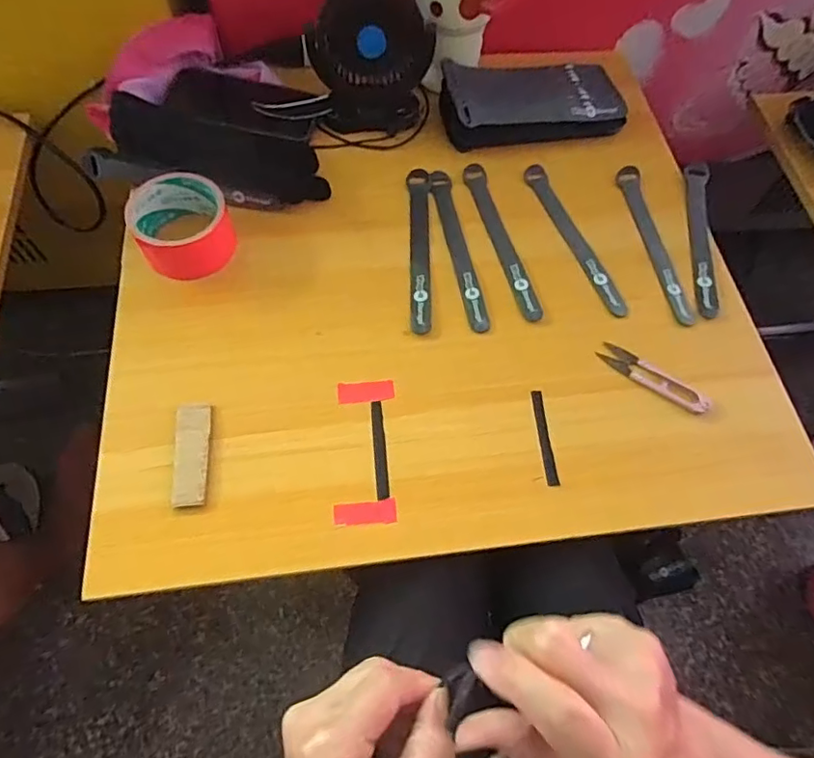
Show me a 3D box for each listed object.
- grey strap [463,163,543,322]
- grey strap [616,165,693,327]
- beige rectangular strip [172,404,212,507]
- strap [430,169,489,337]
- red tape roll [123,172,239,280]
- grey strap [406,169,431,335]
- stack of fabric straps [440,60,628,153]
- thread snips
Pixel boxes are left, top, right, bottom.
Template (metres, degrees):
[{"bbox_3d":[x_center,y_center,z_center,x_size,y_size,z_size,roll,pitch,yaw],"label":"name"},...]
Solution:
[{"bbox_3d":[0.094,-0.143,0.545,0.024,0.004,0.195,-13,66,-5],"label":"grey strap"},{"bbox_3d":[0.251,-0.139,0.551,0.022,0.010,0.194,-9,65,3],"label":"grey strap"},{"bbox_3d":[-0.172,0.059,0.432,0.026,0.005,0.083,-5,65,-5],"label":"beige rectangular strip"},{"bbox_3d":[0.051,-0.131,0.535,0.021,0.005,0.193,-10,65,-2],"label":"strap"},{"bbox_3d":[-0.207,-0.141,0.503,0.083,0.047,0.085,1,68,-2],"label":"red tape roll"},{"bbox_3d":[0.013,-0.130,0.531,0.022,0.009,0.191,0,64,-3],"label":"grey strap"},{"bbox_3d":[0.139,-0.312,0.605,0.202,0.035,0.096,-9,65,-8],"label":"stack of fabric straps"},{"bbox_3d":[0.220,-0.003,0.480,0.099,0.009,0.023,34,67,12],"label":"thread snips"}]

